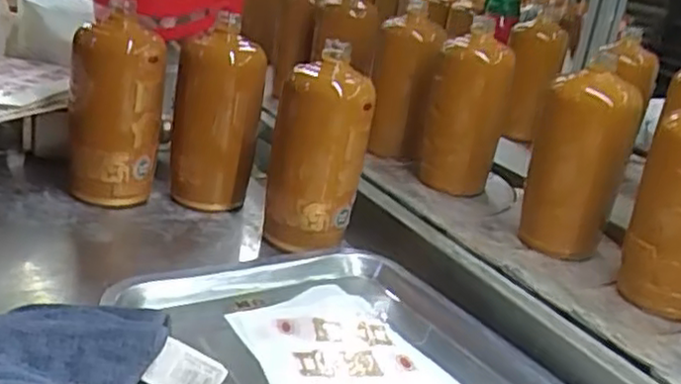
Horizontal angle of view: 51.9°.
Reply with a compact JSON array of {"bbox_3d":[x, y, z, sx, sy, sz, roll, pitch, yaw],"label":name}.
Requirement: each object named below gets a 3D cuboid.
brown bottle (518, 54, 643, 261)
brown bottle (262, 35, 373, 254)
[{"bbox_3d":[0.229,-0.029,0.680,0.087,0.170,0.066,17,24,21],"label":"brown bottle"},{"bbox_3d":[-0.021,-0.035,0.639,0.087,0.170,0.070,13,23,12],"label":"brown bottle"}]

